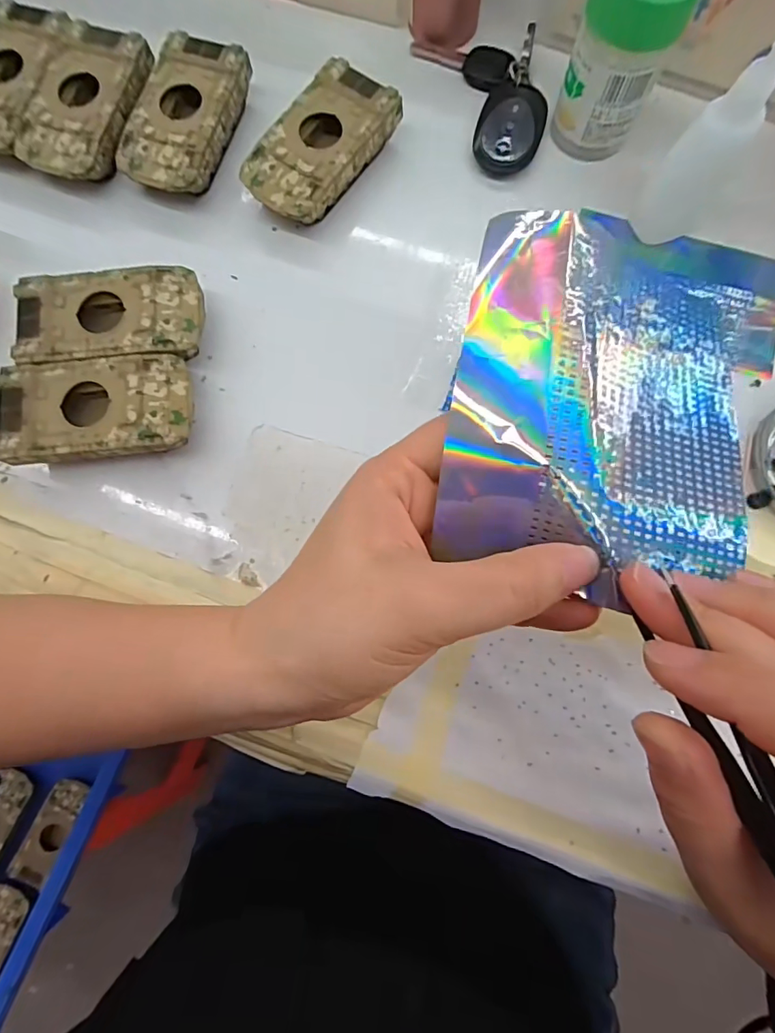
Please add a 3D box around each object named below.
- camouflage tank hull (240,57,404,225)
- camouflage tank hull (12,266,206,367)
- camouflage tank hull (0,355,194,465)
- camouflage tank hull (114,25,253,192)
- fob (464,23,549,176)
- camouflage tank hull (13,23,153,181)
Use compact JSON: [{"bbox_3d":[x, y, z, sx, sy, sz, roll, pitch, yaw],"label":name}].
[{"bbox_3d":[-0.039,-0.213,0.279,0.051,0.025,0.094,34,83,7],"label":"camouflage tank hull"},{"bbox_3d":[-0.148,-0.106,0.262,0.096,0.025,0.051,-5,80,1],"label":"camouflage tank hull"},{"bbox_3d":[-0.151,-0.055,0.253,0.096,0.025,0.051,-5,80,1],"label":"camouflage tank hull"},{"bbox_3d":[-0.118,-0.233,0.283,0.051,0.024,0.095,15,81,4],"label":"camouflage tank hull"},{"bbox_3d":[0.073,-0.253,0.291,0.044,0.013,0.088,-4,80,1],"label":"fob"},{"bbox_3d":[-0.178,-0.244,0.287,0.057,0.025,0.096,12,81,4],"label":"camouflage tank hull"}]

